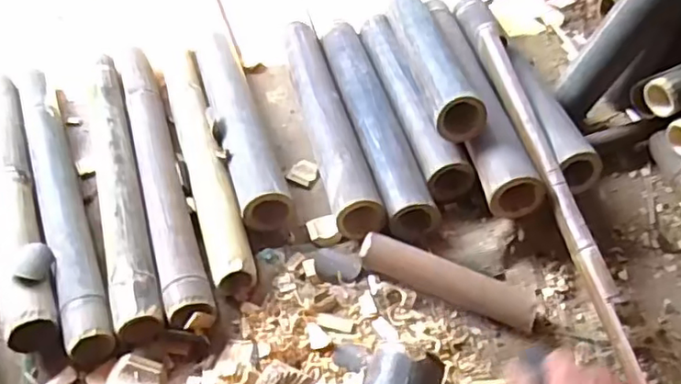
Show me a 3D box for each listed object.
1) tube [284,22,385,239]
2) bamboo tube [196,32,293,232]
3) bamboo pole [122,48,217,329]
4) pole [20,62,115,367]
[{"bbox_3d":[-0.027,-0.129,1.011,0.068,0.070,0.507,-10,46,-9],"label":"tube"},{"bbox_3d":[-0.166,-0.120,1.002,0.078,0.073,0.457,-13,46,-12],"label":"bamboo tube"},{"bbox_3d":[-0.279,-0.042,0.944,0.058,0.059,0.598,-14,47,-13],"label":"bamboo pole"},{"bbox_3d":[-0.423,0.001,0.916,0.059,0.054,0.603,-19,48,-17],"label":"pole"}]

